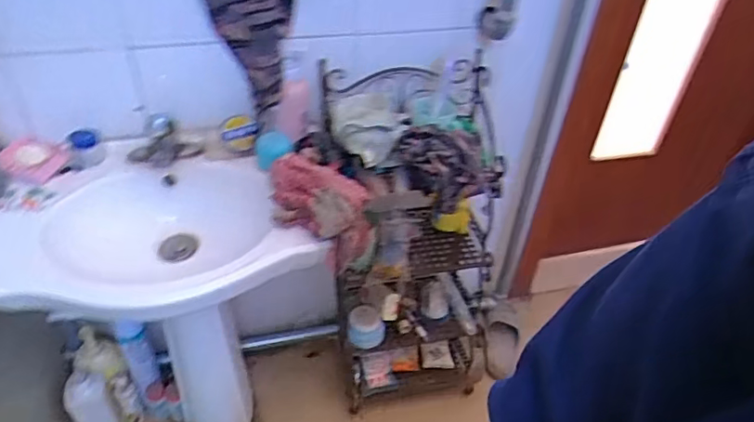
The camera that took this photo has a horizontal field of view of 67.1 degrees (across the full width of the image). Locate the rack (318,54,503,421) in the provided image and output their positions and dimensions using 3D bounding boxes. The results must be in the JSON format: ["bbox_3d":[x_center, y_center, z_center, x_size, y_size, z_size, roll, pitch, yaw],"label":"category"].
[{"bbox_3d":[0.087,0.100,1.266,0.362,0.753,0.257,-14,44,-19],"label":"rack"}]

